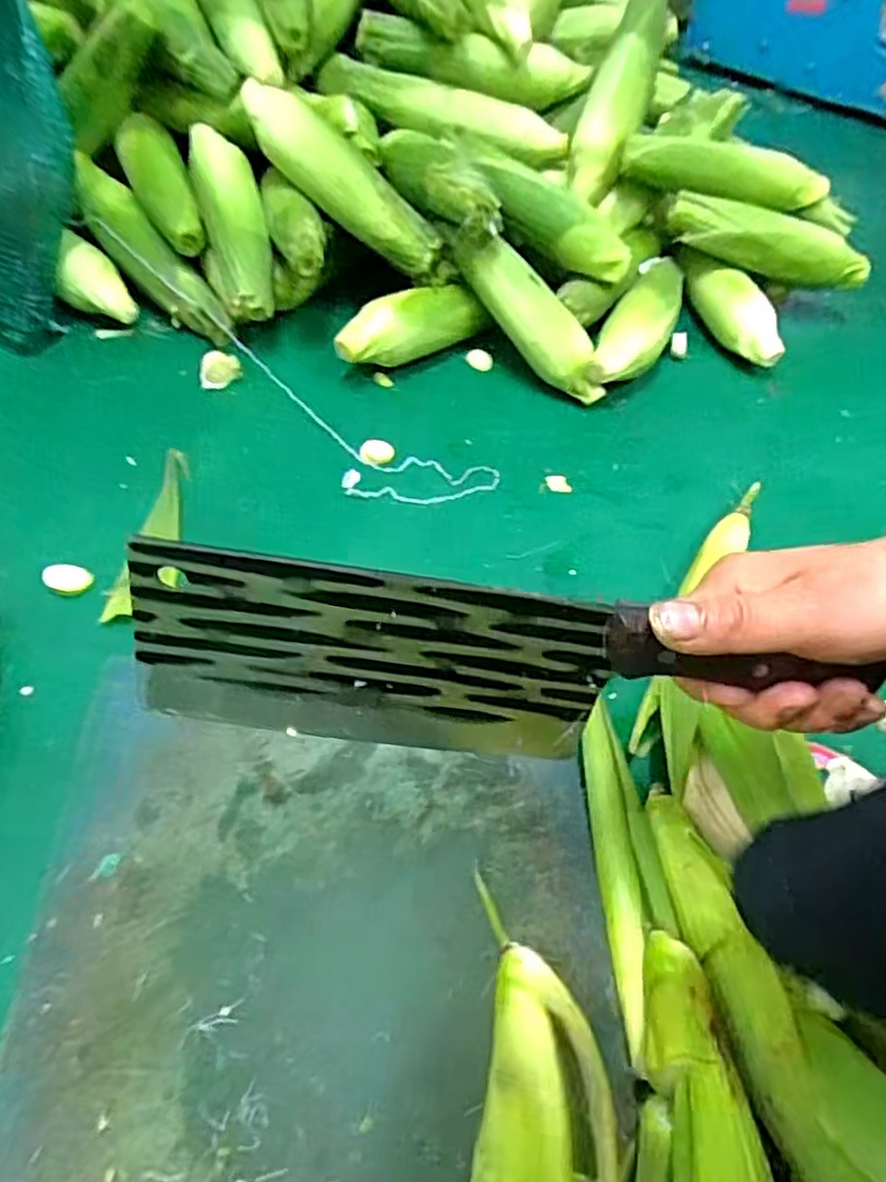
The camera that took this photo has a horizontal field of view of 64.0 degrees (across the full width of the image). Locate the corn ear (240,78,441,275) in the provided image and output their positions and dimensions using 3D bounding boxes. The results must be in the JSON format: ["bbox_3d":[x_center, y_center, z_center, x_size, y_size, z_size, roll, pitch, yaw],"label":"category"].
[{"bbox_3d":[-0.095,-0.385,0.665,0.237,0.050,0.063,43,60,1],"label":"corn ear"}]

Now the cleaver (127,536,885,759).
[{"bbox_3d":[0.012,0.032,0.290,0.263,0.095,0.027,5,54,-4],"label":"cleaver"}]

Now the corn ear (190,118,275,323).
[{"bbox_3d":[-0.201,-0.364,0.677,0.054,0.044,0.225,-15,70,-15],"label":"corn ear"}]

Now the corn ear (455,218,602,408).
[{"bbox_3d":[0.084,-0.259,0.670,0.194,0.061,0.048,48,59,-9],"label":"corn ear"}]

